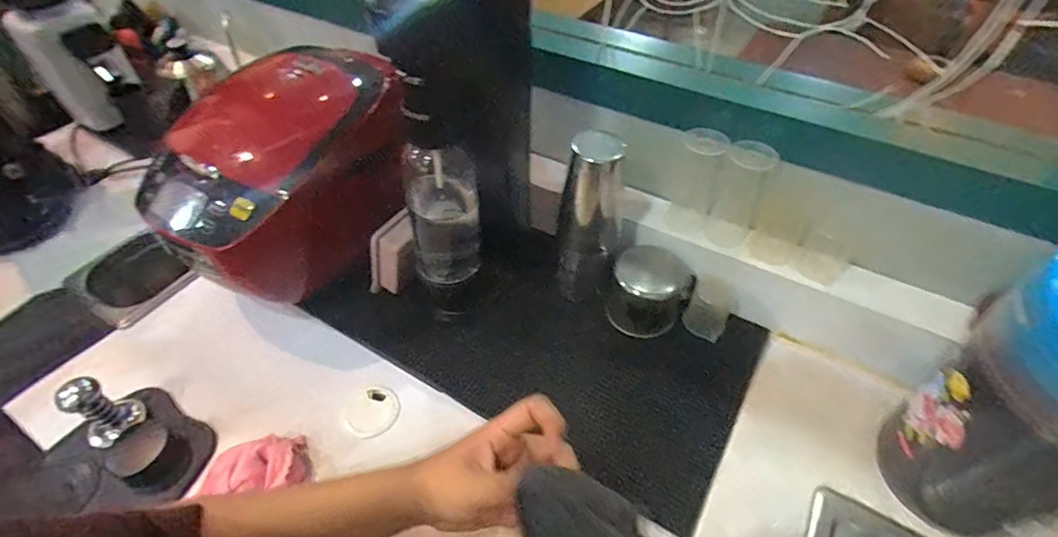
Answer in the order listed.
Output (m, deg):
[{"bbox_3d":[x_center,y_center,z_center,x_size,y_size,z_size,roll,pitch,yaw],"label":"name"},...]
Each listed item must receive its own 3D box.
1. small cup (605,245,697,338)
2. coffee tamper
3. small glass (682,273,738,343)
[{"bbox_3d":[0.159,0.034,0.677,0.103,0.086,0.093,22,52,21],"label":"small cup"},{"bbox_3d":[-0.477,0.163,0.573,0.045,0.089,0.059,20,52,17],"label":"coffee tamper"},{"bbox_3d":[0.232,0.053,0.655,0.059,0.063,0.054,24,53,22],"label":"small glass"}]

